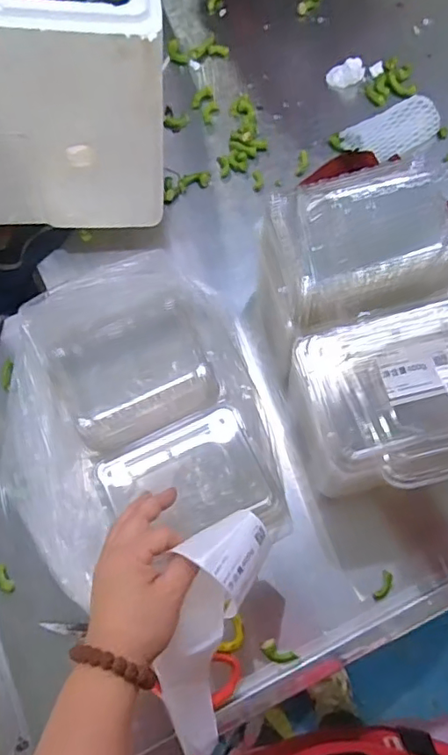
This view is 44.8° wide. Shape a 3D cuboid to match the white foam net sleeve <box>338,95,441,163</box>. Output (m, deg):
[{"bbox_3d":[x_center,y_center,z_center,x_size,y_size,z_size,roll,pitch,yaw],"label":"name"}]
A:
[{"bbox_3d":[0.223,-0.321,0.714,0.127,0.037,0.066,-23,70,-6],"label":"white foam net sleeve"}]

